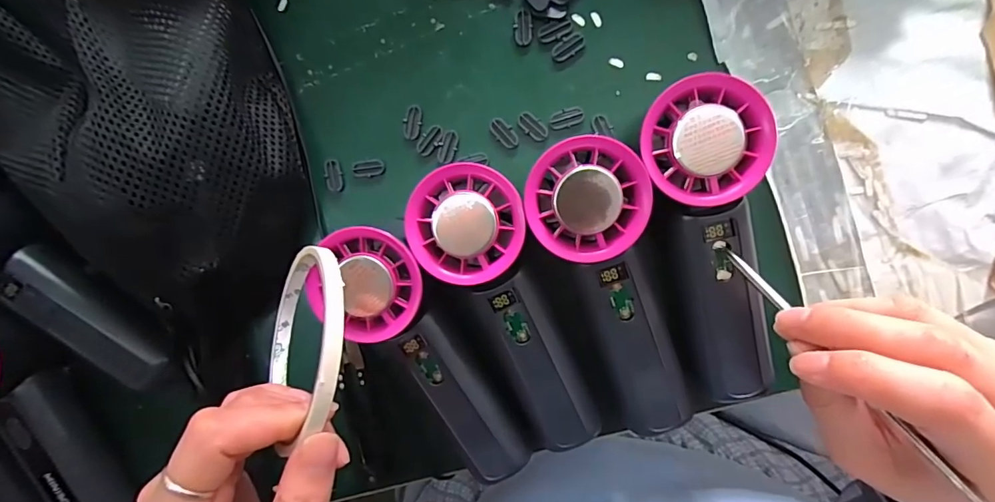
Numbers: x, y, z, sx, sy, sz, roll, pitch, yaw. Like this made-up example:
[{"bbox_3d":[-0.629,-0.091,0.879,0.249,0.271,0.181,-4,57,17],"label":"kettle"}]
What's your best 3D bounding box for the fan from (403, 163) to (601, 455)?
[{"bbox_3d":[0.007,0.031,0.250,0.052,0.052,0.152,-24,90,7],"label":"fan"}]

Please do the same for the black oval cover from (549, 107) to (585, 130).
[{"bbox_3d":[0.039,-0.074,0.264,0.019,0.004,0.009,-18,91,7],"label":"black oval cover"}]

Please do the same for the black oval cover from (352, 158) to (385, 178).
[{"bbox_3d":[-0.076,-0.049,0.280,0.019,0.004,0.010,-12,92,7],"label":"black oval cover"}]

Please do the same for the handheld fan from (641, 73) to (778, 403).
[{"bbox_3d":[0.109,-0.002,0.235,0.059,0.050,0.156,-17,91,7],"label":"handheld fan"}]

